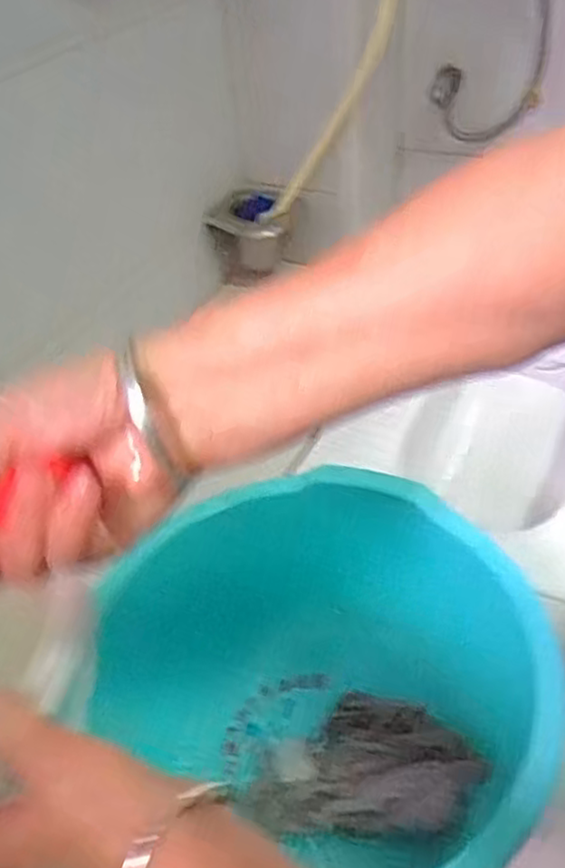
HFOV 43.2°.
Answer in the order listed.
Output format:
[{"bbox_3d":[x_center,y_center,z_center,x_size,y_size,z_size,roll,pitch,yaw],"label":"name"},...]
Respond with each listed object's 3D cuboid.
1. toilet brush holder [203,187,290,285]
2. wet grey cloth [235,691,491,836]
[{"bbox_3d":[-0.045,-0.315,1.147,0.128,0.130,0.117,3,40,10],"label":"toilet brush holder"},{"bbox_3d":[0.064,0.263,0.566,0.175,0.055,0.096,-1,39,5],"label":"wet grey cloth"}]

